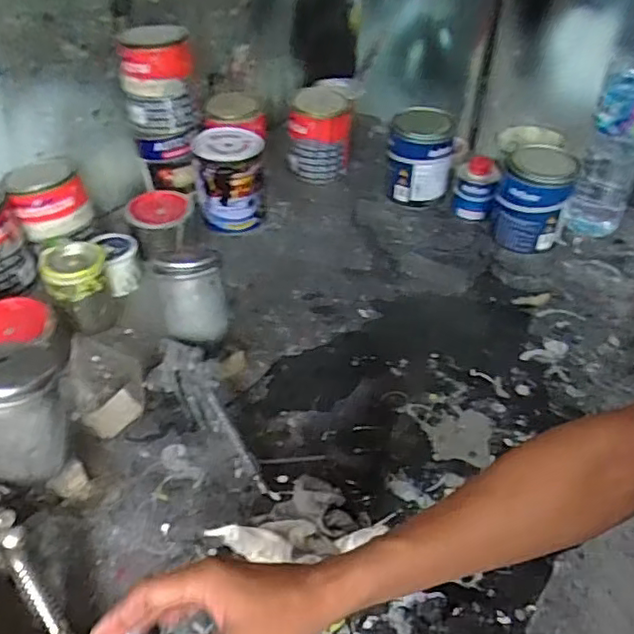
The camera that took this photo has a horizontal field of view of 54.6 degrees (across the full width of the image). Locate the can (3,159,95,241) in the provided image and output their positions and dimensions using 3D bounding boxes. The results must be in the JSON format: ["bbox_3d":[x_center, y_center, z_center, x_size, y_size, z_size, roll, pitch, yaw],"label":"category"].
[{"bbox_3d":[-0.395,-0.175,0.900,0.103,0.076,0.112,0,41,0],"label":"can"}]

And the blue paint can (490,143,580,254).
[{"bbox_3d":[0.328,-0.179,0.944,0.105,0.140,0.109,11,42,12],"label":"blue paint can"}]

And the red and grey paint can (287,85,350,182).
[{"bbox_3d":[0.007,-0.321,1.097,0.110,0.145,0.103,1,41,1],"label":"red and grey paint can"}]

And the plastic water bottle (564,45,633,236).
[{"bbox_3d":[0.433,-0.242,0.890,0.084,0.305,0.089,18,44,19],"label":"plastic water bottle"}]

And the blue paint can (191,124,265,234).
[{"bbox_3d":[-0.138,-0.216,0.981,0.108,0.141,0.103,-7,42,-8],"label":"blue paint can"}]

